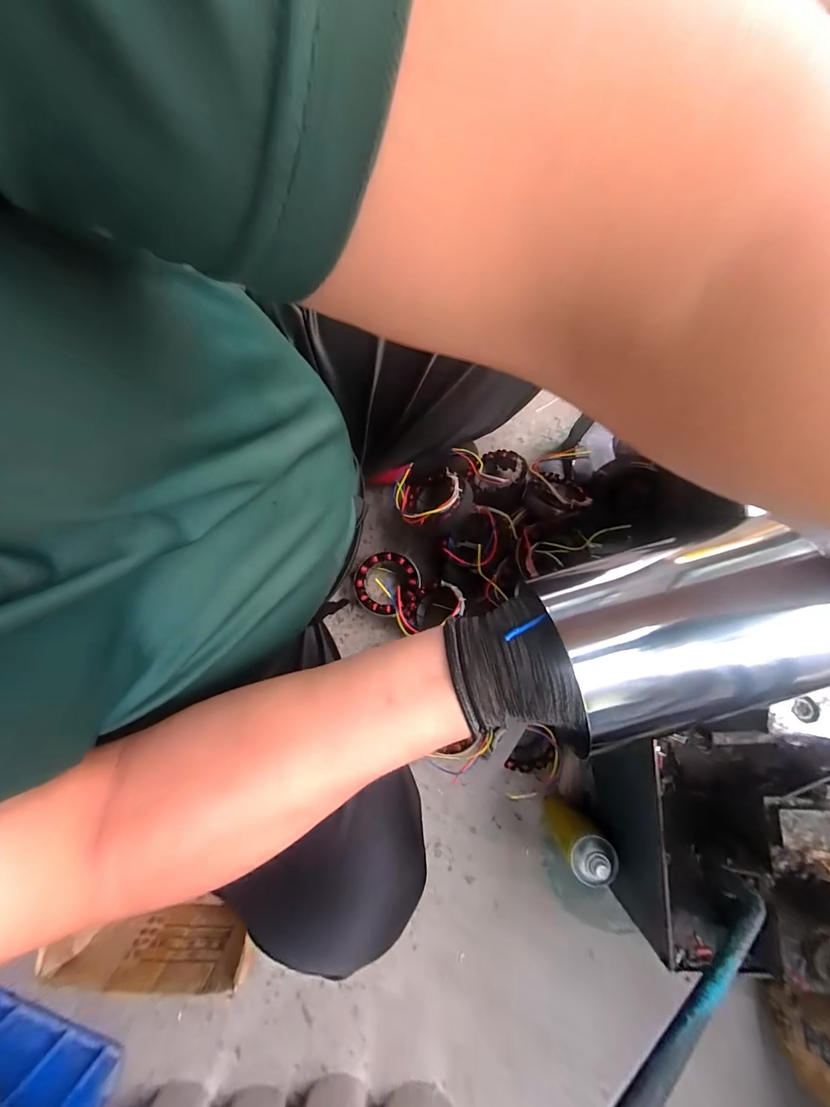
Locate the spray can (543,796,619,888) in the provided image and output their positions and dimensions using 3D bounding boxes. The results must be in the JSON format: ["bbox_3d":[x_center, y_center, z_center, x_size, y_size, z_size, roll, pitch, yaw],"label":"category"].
[{"bbox_3d":[0.241,0.424,0.639,0.060,0.179,0.056,0,80,1],"label":"spray can"}]

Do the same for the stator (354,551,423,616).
[{"bbox_3d":[-0.053,0.056,0.787,0.120,0.036,0.113,19,81,4],"label":"stator"}]

